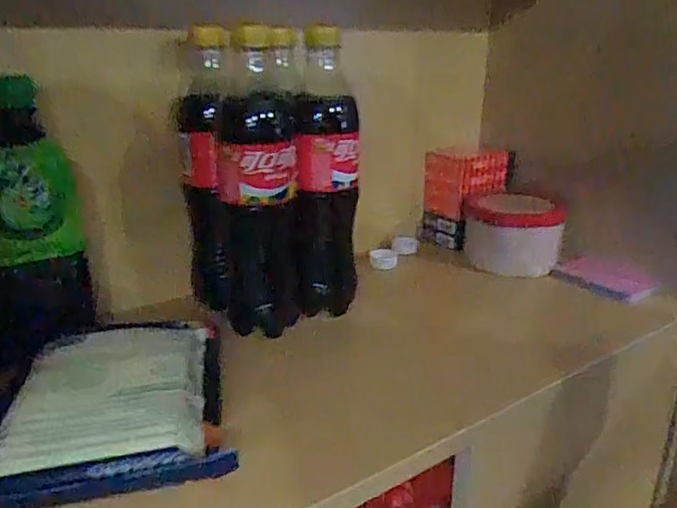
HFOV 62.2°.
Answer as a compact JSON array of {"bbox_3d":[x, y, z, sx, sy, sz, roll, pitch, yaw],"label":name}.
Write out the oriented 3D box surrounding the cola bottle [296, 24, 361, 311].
[{"bbox_3d":[-0.008,-0.060,0.479,0.056,0.230,0.061,-1,20,-2],"label":"cola bottle"}]

